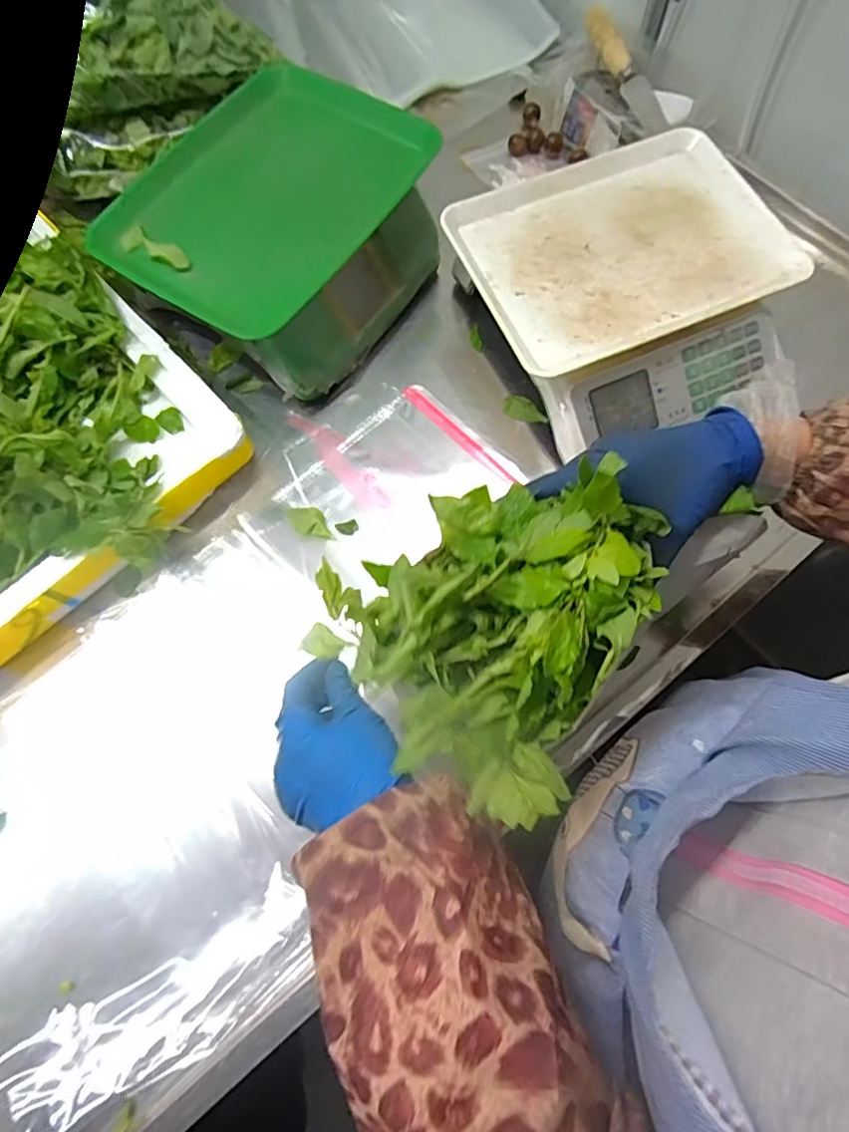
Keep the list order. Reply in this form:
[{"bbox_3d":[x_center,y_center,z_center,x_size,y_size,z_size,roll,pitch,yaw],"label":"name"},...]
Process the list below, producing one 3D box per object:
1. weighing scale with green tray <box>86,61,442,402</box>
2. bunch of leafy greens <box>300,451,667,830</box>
[{"bbox_3d":[-0.141,-0.327,0.558,0.239,0.109,0.285,33,75,13],"label":"weighing scale with green tray"},{"bbox_3d":[0.023,0.025,0.325,0.168,0.104,0.175,0,73,-2],"label":"bunch of leafy greens"}]

